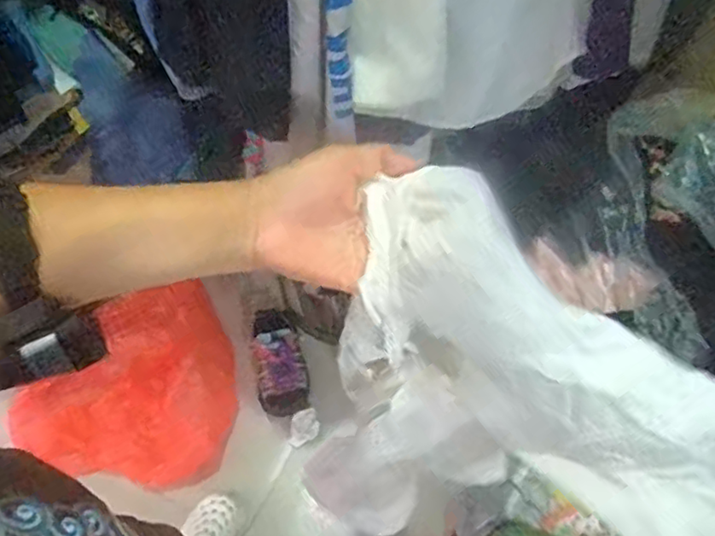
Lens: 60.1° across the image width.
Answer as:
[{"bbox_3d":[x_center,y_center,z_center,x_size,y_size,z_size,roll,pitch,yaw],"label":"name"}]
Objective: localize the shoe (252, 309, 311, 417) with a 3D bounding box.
[{"bbox_3d":[-0.186,0.222,1.456,0.114,0.068,0.246,-13,81,-8],"label":"shoe"}]

